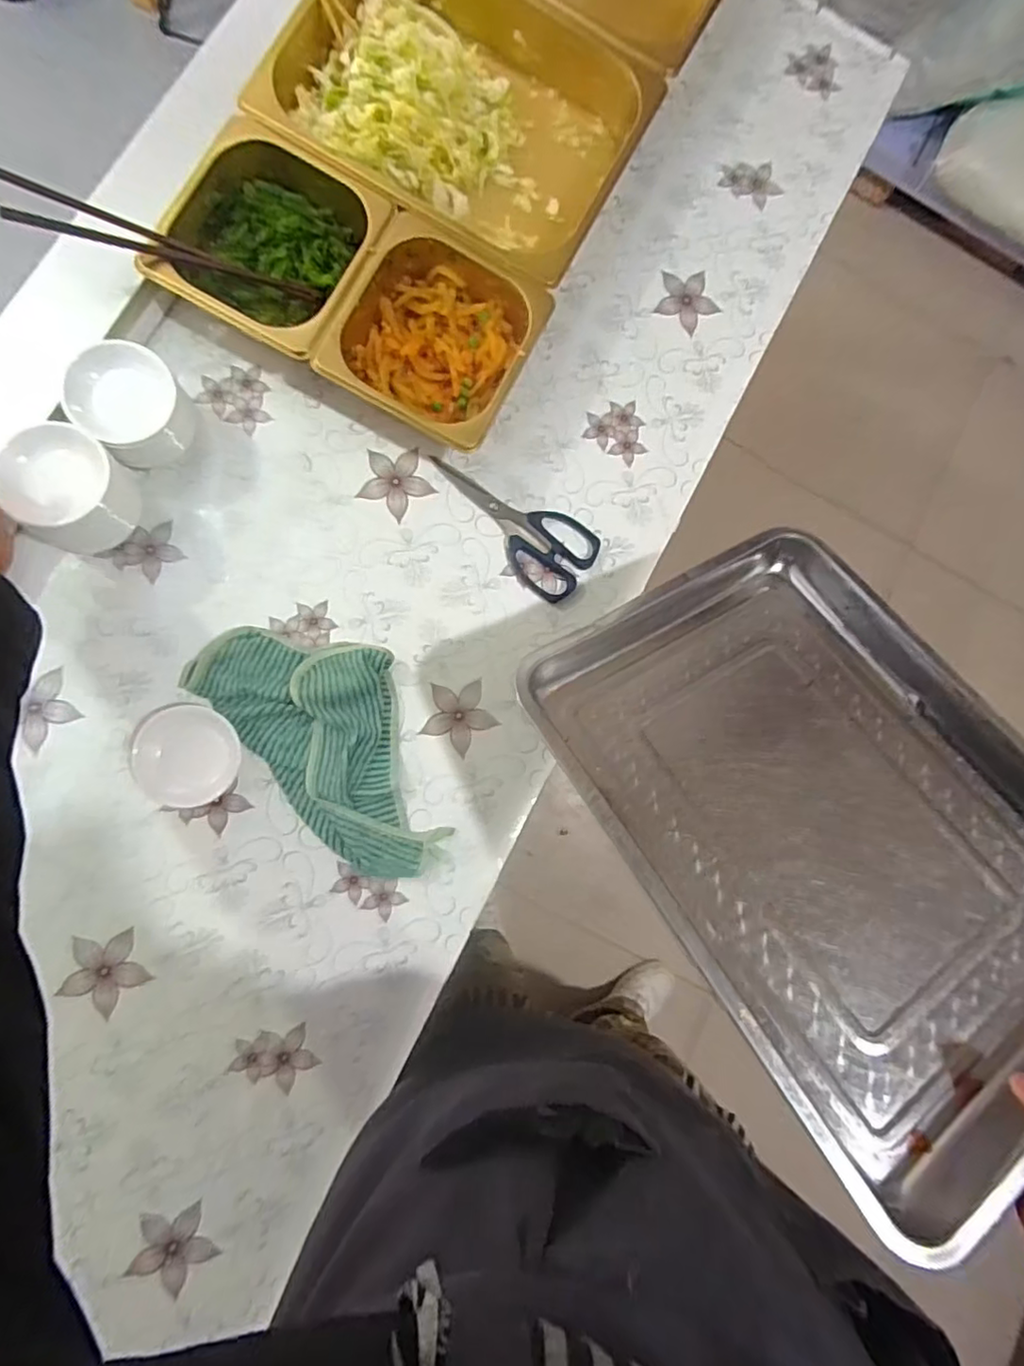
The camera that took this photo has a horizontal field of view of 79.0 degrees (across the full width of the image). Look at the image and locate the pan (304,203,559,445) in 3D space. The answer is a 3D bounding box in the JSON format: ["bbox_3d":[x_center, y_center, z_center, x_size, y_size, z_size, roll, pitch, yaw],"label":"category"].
[{"bbox_3d":[-0.068,-0.317,0.578,0.160,0.061,0.181,27,82,-4],"label":"pan"}]

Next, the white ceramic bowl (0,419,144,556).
[{"bbox_3d":[-0.369,-0.157,0.515,0.080,0.075,0.085,6,84,-7],"label":"white ceramic bowl"}]

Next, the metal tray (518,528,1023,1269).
[{"bbox_3d":[0.245,0.094,0.472,0.333,0.046,0.428,-28,71,-19],"label":"metal tray"}]

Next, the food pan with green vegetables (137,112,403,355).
[{"bbox_3d":[-0.214,-0.392,0.573,0.164,0.064,0.178,27,82,-4],"label":"food pan with green vegetables"}]

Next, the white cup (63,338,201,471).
[{"bbox_3d":[-0.319,-0.233,0.531,0.077,0.060,0.084,1,85,-7],"label":"white cup"}]

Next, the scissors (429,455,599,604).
[{"bbox_3d":[-0.001,-0.159,0.606,0.179,0.005,0.079,38,81,-3],"label":"scissors"}]

